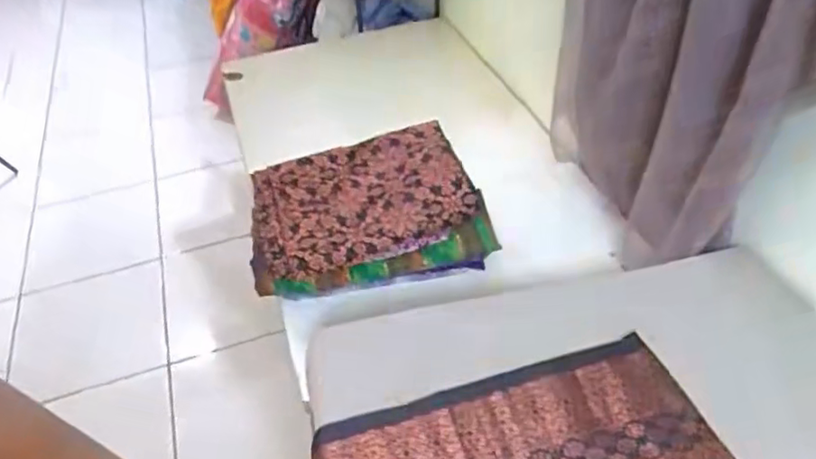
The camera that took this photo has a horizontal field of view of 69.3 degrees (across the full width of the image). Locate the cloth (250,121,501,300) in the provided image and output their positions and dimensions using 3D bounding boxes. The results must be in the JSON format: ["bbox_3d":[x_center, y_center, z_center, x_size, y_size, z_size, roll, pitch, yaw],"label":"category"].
[{"bbox_3d":[-0.059,-0.010,0.766,0.274,0.138,0.163,-15,46,-11],"label":"cloth"}]

